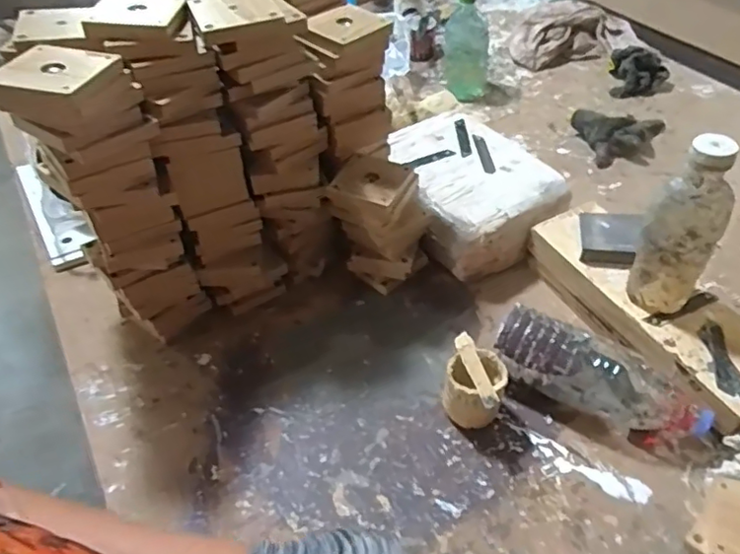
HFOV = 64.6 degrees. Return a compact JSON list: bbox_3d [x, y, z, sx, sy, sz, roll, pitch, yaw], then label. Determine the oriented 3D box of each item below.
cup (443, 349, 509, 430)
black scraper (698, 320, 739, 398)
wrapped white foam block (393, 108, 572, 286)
[{"bbox_3d":[0.121,0.133,0.668,0.067,0.077,0.065,-2,47,2],"label":"cup"},{"bbox_3d":[0.388,0.090,0.646,0.028,0.010,0.104,-2,47,2],"label":"black scraper"},{"bbox_3d":[0.138,-0.131,0.900,0.217,0.105,0.265,-25,50,-19],"label":"wrapped white foam block"}]

